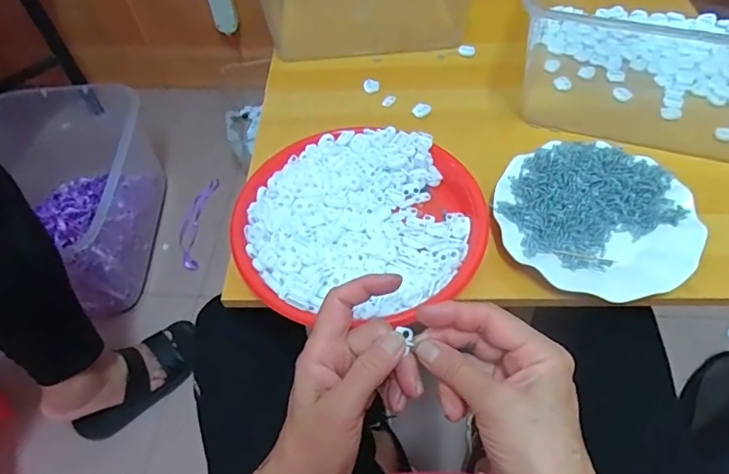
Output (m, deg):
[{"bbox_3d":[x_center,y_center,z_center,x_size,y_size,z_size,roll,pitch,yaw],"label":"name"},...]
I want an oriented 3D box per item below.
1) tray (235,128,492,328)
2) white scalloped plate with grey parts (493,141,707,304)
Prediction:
[{"bbox_3d":[-0.003,-0.022,0.479,0.230,0.030,0.208,-8,54,-2],"label":"tray"},{"bbox_3d":[0.219,-0.020,0.471,0.178,0.019,0.174,-2,54,2],"label":"white scalloped plate with grey parts"}]

